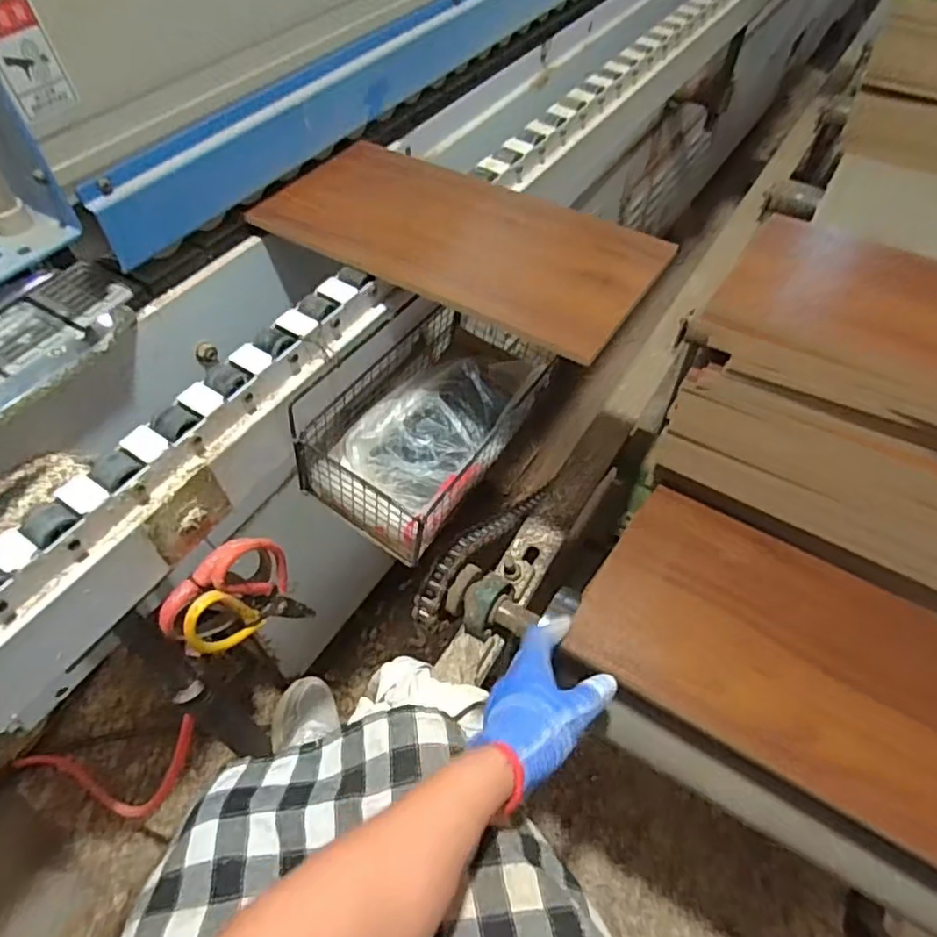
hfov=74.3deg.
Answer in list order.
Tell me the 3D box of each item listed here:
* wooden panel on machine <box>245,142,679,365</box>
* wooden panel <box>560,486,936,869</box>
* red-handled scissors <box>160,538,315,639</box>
[{"bbox_3d":[-0.013,-0.205,0.542,0.345,0.014,0.155,27,64,21],"label":"wooden panel on machine"},{"bbox_3d":[0.330,0.179,0.504,0.455,0.022,0.218,28,51,19],"label":"wooden panel"},{"bbox_3d":[-0.189,0.113,0.560,0.021,0.181,0.095,34,84,22],"label":"red-handled scissors"}]

